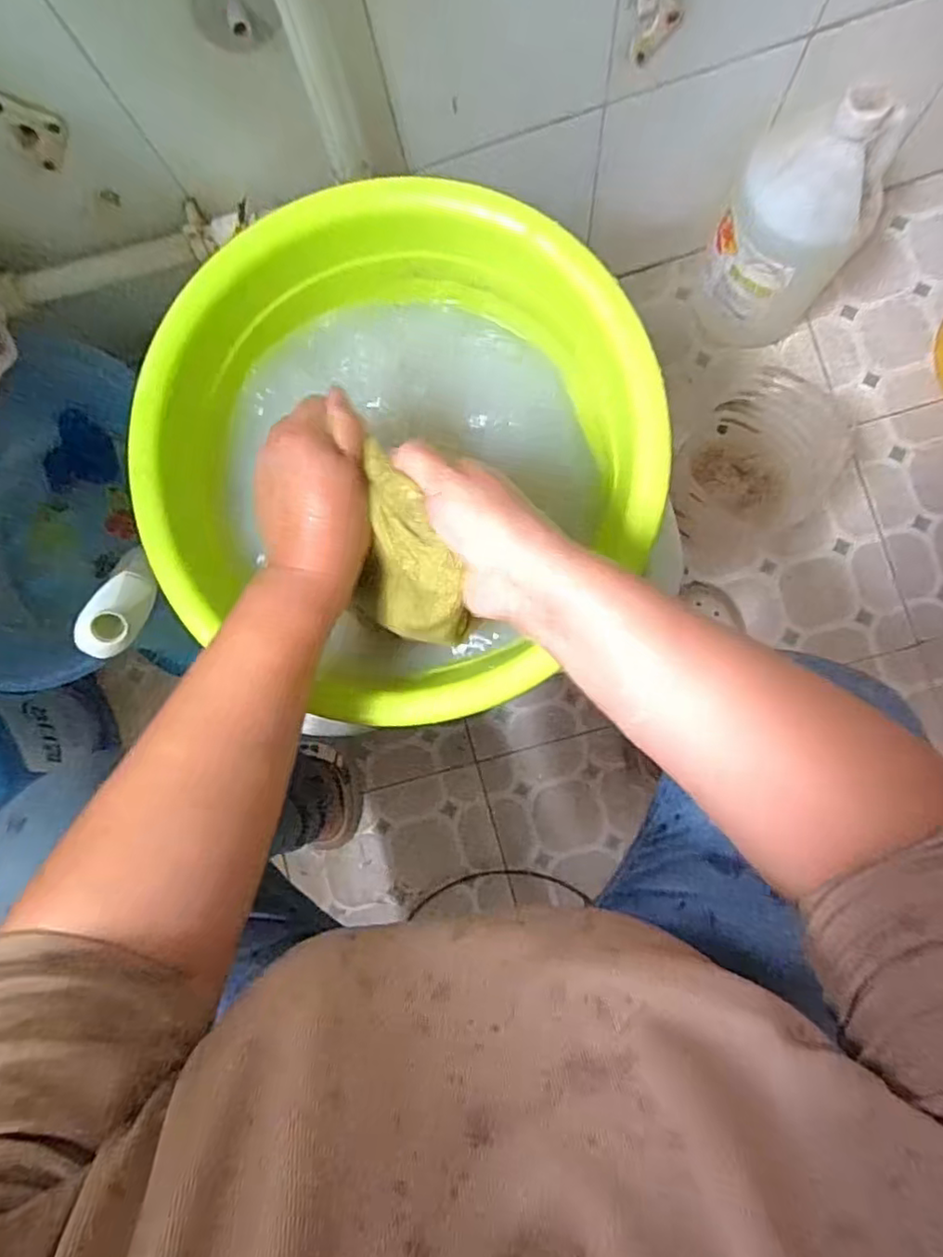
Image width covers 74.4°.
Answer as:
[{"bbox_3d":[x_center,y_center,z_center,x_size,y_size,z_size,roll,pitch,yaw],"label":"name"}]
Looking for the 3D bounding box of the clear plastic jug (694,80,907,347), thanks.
[{"bbox_3d":[0.351,-0.441,0.684,0.136,0.291,0.131,0,86,6],"label":"clear plastic jug"}]

